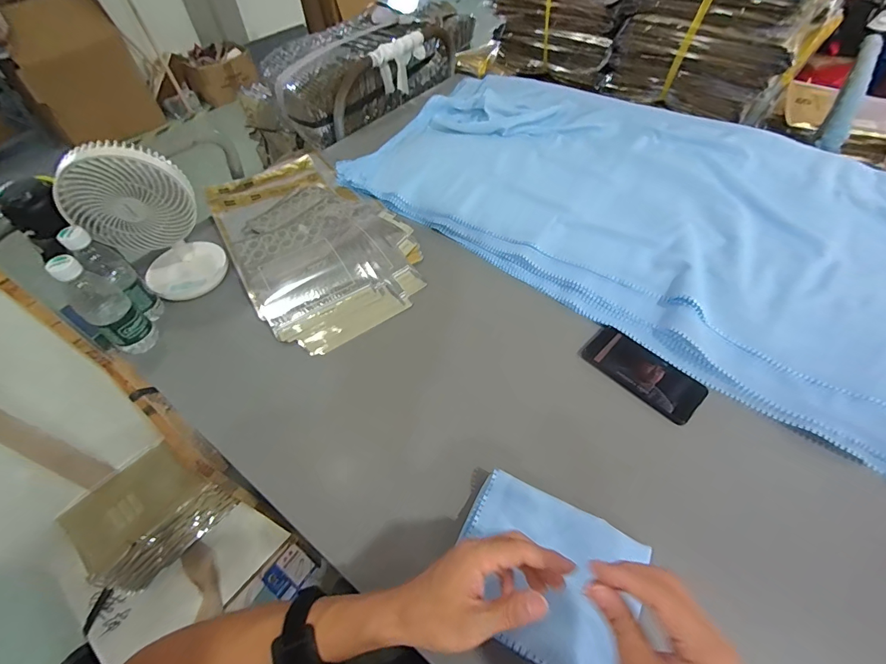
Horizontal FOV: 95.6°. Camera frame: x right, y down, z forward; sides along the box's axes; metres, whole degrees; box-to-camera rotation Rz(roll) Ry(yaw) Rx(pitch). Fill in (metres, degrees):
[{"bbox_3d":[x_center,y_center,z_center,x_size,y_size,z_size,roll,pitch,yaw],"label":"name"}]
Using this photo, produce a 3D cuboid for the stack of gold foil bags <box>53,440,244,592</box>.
[{"bbox_3d":[-0.575,0.351,0.787,0.170,0.134,0.212,32,60,23],"label":"stack of gold foil bags"}]

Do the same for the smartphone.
[{"bbox_3d":[0.293,0.057,0.590,0.078,0.007,0.165,-38,61,-24],"label":"smartphone"}]

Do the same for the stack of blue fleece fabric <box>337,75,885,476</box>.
[{"bbox_3d":[0.373,-0.259,0.766,1.118,0.073,0.587,31,60,22],"label":"stack of blue fleece fabric"}]

